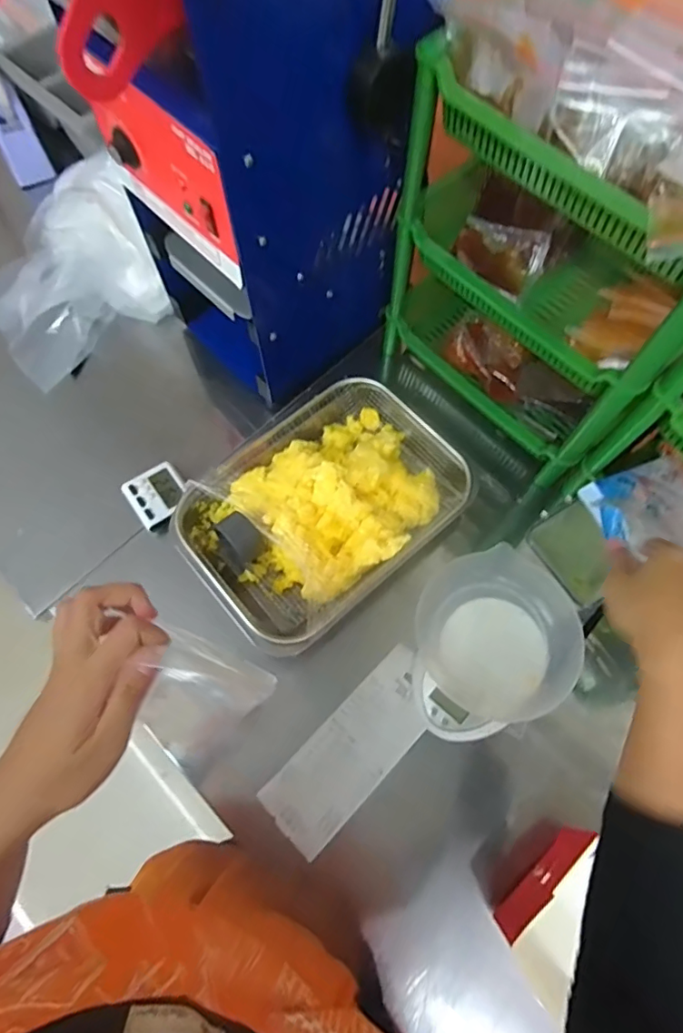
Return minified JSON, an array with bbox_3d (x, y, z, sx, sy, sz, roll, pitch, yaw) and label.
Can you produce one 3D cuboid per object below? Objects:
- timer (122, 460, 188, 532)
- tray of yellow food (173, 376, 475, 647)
[{"bbox_3d":[-0.217,-0.025,0.617,0.065,0.016,0.067,-35,73,-13],"label":"timer"},{"bbox_3d":[-0.007,-0.020,0.588,0.315,0.073,0.212,-39,74,-14],"label":"tray of yellow food"}]

